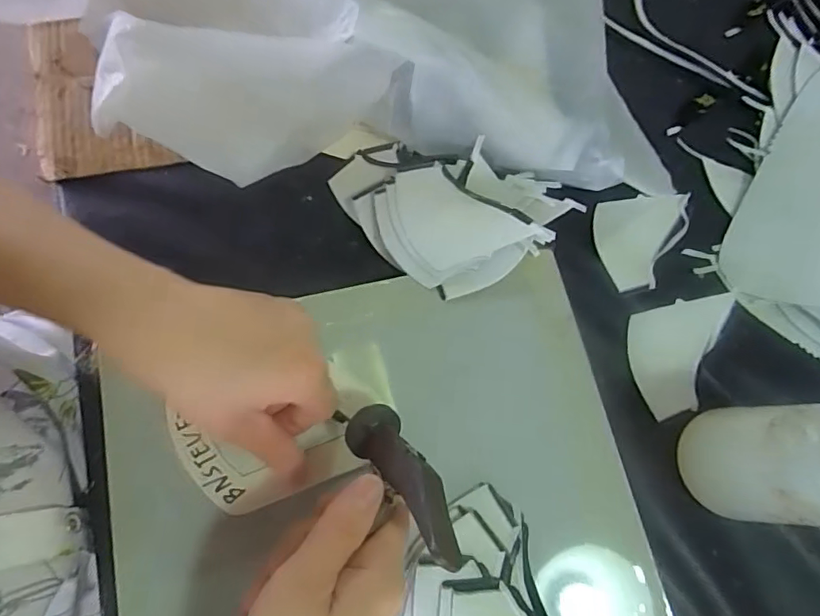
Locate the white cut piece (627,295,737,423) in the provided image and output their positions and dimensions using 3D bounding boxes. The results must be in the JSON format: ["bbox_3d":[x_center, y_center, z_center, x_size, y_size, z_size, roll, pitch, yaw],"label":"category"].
[{"bbox_3d":[0.183,0.031,0.339,0.073,0.013,0.068,-14,75,-6],"label":"white cut piece"}]

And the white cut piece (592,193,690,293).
[{"bbox_3d":[0.167,-0.048,0.364,0.073,0.006,0.067,-11,75,-6],"label":"white cut piece"}]

